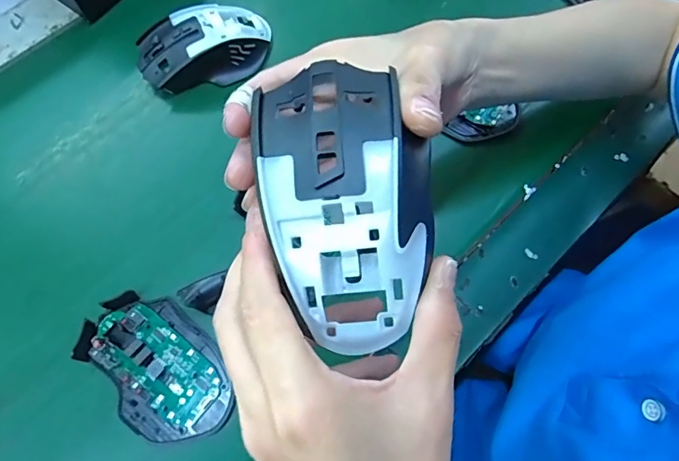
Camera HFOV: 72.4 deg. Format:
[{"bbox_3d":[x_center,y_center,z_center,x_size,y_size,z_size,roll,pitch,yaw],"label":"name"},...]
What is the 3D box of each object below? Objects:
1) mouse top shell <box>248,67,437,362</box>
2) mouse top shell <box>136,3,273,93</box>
[{"bbox_3d":[0.004,-0.013,0.180,0.068,0.037,0.107,-6,70,-2],"label":"mouse top shell"},{"bbox_3d":[-0.117,-0.161,0.403,0.114,0.040,0.067,-11,71,-4],"label":"mouse top shell"}]

